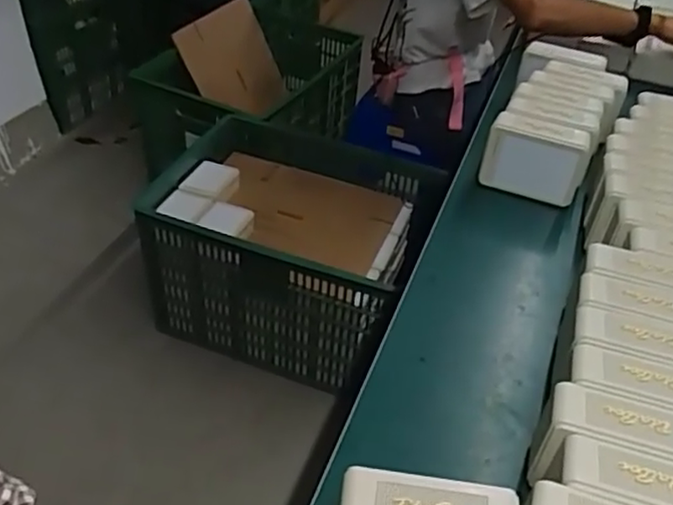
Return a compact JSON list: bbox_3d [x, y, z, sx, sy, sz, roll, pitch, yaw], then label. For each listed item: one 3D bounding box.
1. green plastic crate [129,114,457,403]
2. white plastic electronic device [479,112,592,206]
[{"bbox_3d":[-0.132,-0.013,1.723,0.668,0.418,0.507,18,43,14],"label":"green plastic crate"},{"bbox_3d":[0.292,-0.133,0.972,0.141,0.124,0.042,17,43,13],"label":"white plastic electronic device"}]

